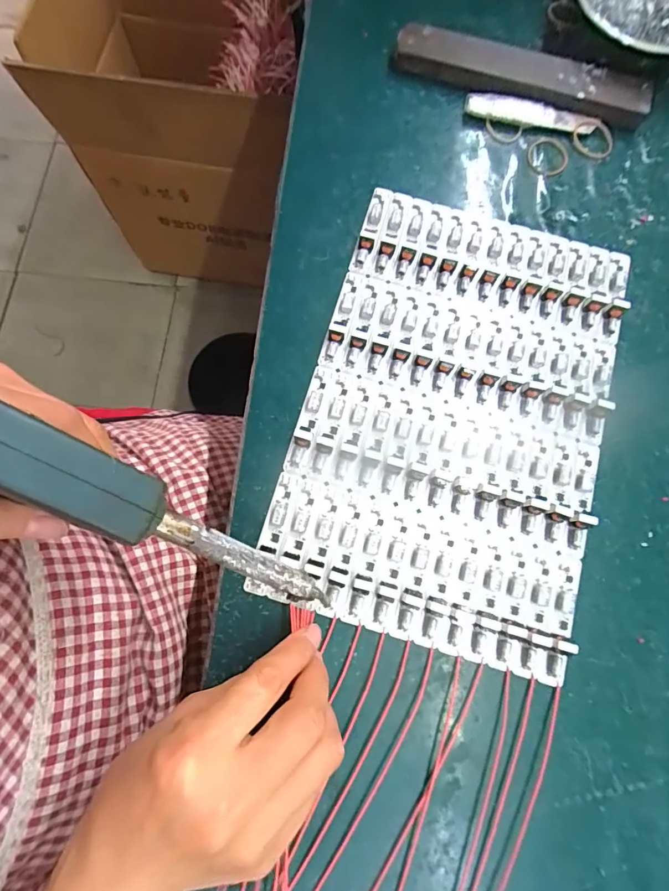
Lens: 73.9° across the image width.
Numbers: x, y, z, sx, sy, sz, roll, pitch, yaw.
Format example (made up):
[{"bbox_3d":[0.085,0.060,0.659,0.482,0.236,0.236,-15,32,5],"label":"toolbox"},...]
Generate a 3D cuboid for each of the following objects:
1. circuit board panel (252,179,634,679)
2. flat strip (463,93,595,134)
[{"bbox_3d":[0.081,-0.022,0.288,0.189,0.011,0.287,17,77,2],"label":"circuit board panel"},{"bbox_3d":[0.150,-0.255,0.341,0.100,0.010,0.015,8,77,0],"label":"flat strip"}]

